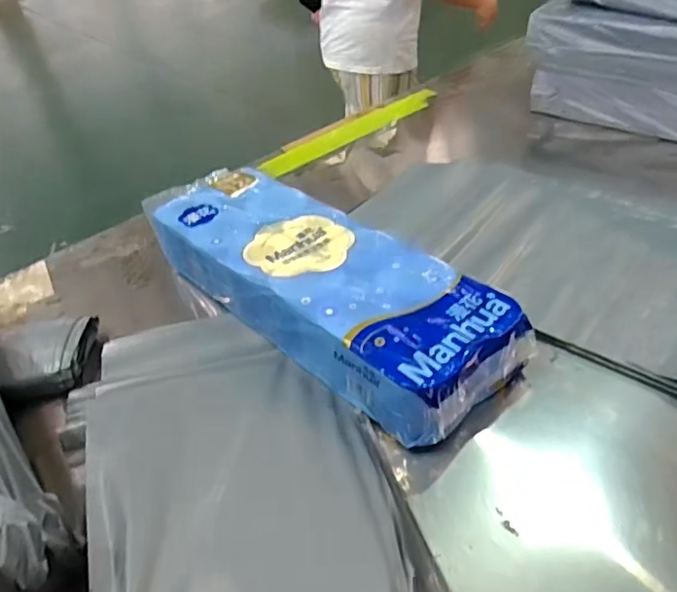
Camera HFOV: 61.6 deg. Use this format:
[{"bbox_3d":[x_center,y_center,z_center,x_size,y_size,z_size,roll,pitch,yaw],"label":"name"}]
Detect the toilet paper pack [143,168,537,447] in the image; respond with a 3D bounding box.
[{"bbox_3d":[-0.046,-0.031,0.867,0.204,0.108,0.638,-36,48,-26],"label":"toilet paper pack"}]

